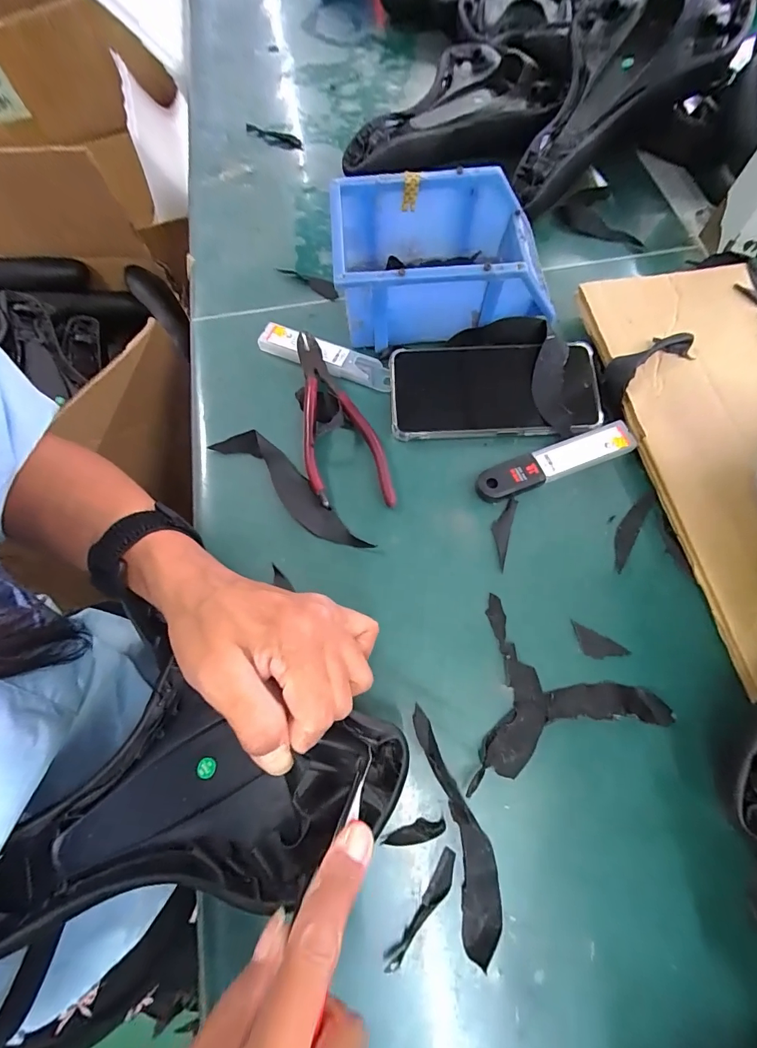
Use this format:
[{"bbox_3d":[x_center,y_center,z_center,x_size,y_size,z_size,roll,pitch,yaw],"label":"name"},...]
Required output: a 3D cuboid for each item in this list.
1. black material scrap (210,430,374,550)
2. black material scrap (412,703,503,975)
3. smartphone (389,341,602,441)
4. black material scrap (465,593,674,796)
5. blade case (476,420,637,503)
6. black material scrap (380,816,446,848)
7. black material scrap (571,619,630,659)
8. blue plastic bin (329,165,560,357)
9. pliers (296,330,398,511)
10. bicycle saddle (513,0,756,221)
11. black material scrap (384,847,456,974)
[{"bbox_3d":[-0.068,-0.028,0.333,0.149,0.007,0.033,38,86,14],"label":"black material scrap"},{"bbox_3d":[0.048,0.176,0.252,0.027,0.007,0.126,-12,70,-2],"label":"black material scrap"},{"bbox_3d":[0.094,-0.113,0.349,0.166,0.012,0.079,-1,70,2],"label":"smartphone"},{"bbox_3d":[0.123,0.114,0.272,0.114,0.008,0.111,10,71,6],"label":"black material scrap"},{"bbox_3d":[0.138,-0.049,0.330,0.129,0.005,0.027,-20,71,-5],"label":"blade case"},{"bbox_3d":[0.021,0.183,0.250,0.038,0.004,0.011,-14,70,-3],"label":"black material scrap"},{"bbox_3d":[0.149,0.083,0.290,0.039,0.004,0.017,28,74,12],"label":"black material scrap"},{"bbox_3d":[0.051,-0.224,0.360,0.168,0.067,0.115,-3,70,1],"label":"blue plastic bin"},{"bbox_3d":[-0.037,-0.087,0.347,0.061,0.016,0.165,-15,70,-3],"label":"pliers"},{"bbox_3d":[0.220,-0.417,0.424,0.248,0.057,0.149,-45,74,7],"label":"bicycle saddle"},{"bbox_3d":[0.026,0.217,0.238,0.011,0.006,0.064,34,75,13],"label":"black material scrap"}]

